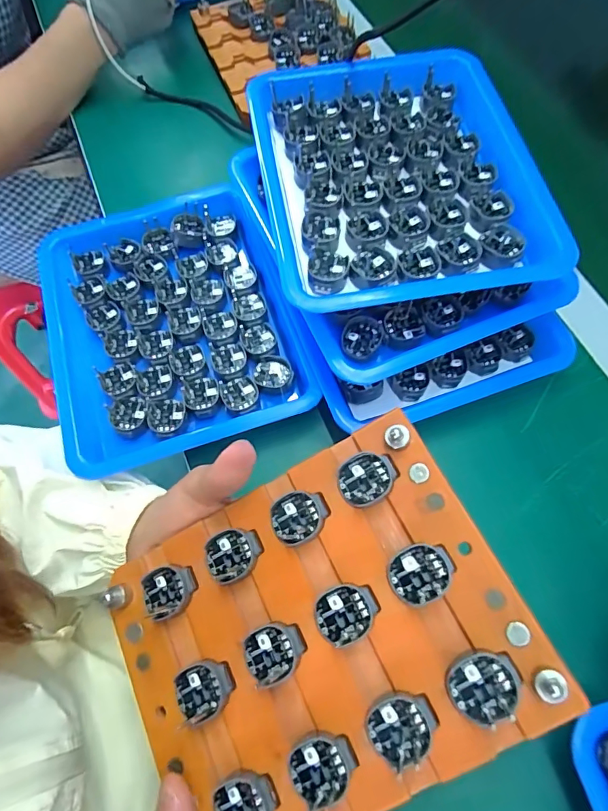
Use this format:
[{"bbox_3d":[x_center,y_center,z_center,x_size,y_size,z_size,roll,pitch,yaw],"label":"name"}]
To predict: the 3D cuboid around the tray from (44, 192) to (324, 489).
[{"bbox_3d":[-0.099,-0.063,0.342,0.172,0.022,0.210,-19,66,-6],"label":"tray"}]

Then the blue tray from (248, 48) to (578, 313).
[{"bbox_3d":[0.064,-0.157,0.310,0.181,0.026,0.205,-8,66,-1],"label":"blue tray"}]

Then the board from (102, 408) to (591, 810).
[{"bbox_3d":[0.003,0.109,0.222,0.184,0.009,0.146,-30,68,4],"label":"board"}]

